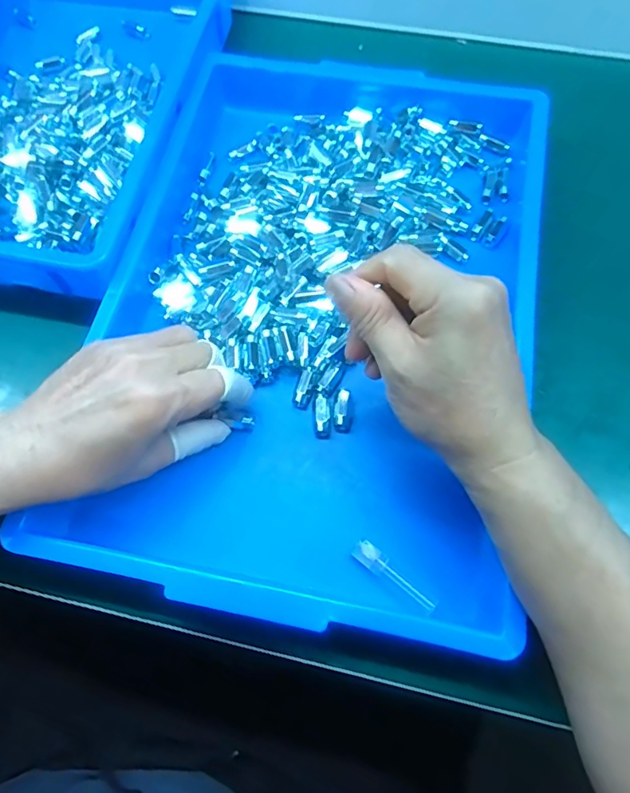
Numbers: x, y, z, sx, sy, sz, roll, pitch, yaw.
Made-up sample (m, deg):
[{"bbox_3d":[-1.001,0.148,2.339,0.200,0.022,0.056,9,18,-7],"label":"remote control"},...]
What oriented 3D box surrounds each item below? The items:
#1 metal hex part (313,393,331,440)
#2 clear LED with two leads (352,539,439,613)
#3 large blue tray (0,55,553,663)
[{"bbox_3d":[0.005,0.013,0.357,0.011,0.012,0.030,-5,70,1],"label":"metal hex part"},{"bbox_3d":[0.048,0.108,0.312,0.057,0.010,0.013,37,73,14],"label":"clear LED with two leads"},{"bbox_3d":[0.013,-0.074,0.372,0.291,0.056,0.426,10,71,6],"label":"large blue tray"}]

